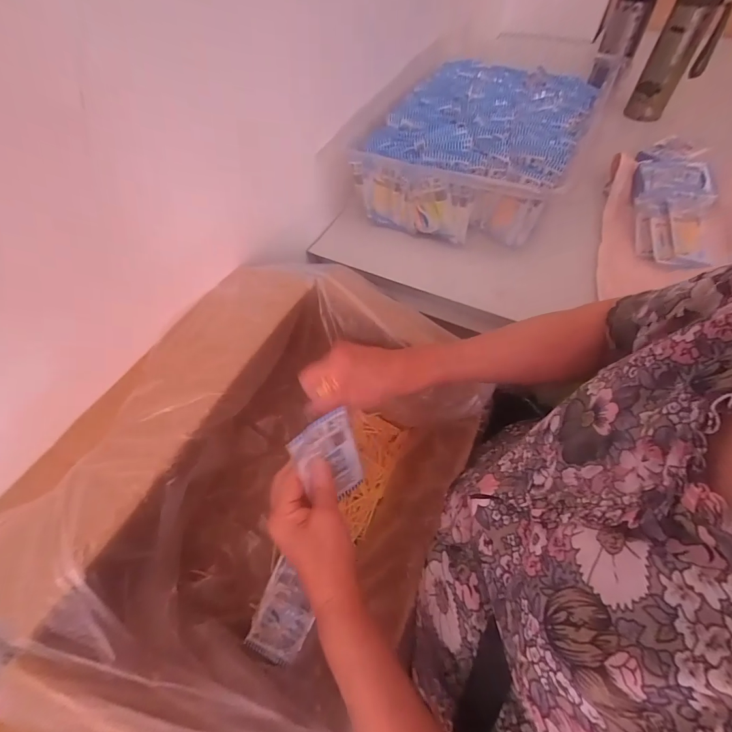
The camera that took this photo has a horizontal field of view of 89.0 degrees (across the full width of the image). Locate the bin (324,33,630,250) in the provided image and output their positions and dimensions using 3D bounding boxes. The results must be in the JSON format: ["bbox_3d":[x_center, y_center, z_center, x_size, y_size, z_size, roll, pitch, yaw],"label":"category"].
[{"bbox_3d":[0.175,-0.377,0.637,0.338,0.117,0.405,28,63,21],"label":"bin"}]

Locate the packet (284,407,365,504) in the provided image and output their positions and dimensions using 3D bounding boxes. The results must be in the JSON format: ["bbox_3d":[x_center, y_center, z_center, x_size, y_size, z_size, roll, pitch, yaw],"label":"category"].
[{"bbox_3d":[-0.035,0.096,0.367,0.064,0.102,0.011,-28,33,-24],"label":"packet"}]

